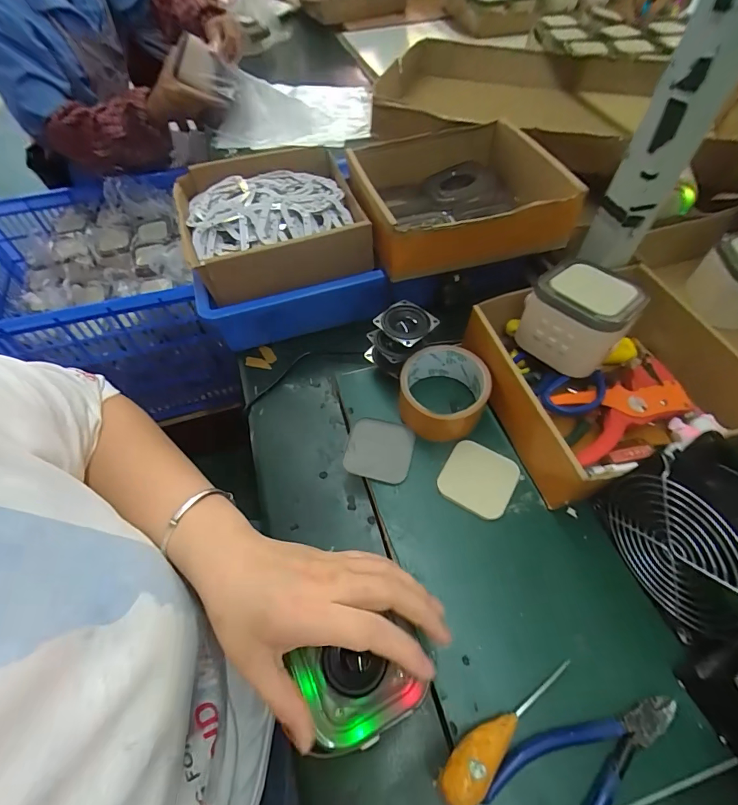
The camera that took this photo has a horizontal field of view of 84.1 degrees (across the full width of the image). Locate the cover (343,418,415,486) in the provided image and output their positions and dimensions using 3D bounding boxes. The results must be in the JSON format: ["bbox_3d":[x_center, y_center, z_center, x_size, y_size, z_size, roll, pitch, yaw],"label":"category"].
[{"bbox_3d":[0.011,0.047,0.412,0.065,0.006,0.066,11,57,9],"label":"cover"}]

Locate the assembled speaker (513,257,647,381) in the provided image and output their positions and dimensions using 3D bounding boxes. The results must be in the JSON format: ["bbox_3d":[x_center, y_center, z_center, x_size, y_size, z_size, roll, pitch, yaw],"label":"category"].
[{"bbox_3d":[0.201,-0.082,0.403,0.091,0.077,0.085,36,64,23],"label":"assembled speaker"}]

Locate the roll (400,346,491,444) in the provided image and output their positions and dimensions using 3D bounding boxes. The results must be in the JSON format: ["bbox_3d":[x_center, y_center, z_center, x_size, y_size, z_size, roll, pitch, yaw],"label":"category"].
[{"bbox_3d":[0.075,-0.010,0.417,0.085,0.047,0.083,-1,56,2],"label":"roll"}]

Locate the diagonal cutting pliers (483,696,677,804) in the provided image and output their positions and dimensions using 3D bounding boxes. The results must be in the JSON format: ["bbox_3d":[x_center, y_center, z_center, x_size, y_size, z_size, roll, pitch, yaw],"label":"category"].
[{"bbox_3d":[0.146,0.246,0.272,0.151,0.012,0.055,-18,57,-10],"label":"diagonal cutting pliers"}]

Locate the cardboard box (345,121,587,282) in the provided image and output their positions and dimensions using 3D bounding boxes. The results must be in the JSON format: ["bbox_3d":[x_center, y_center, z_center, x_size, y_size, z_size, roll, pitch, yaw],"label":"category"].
[{"bbox_3d":[0.097,-0.267,0.515,0.219,0.070,0.244,-13,56,-7],"label":"cardboard box"}]

